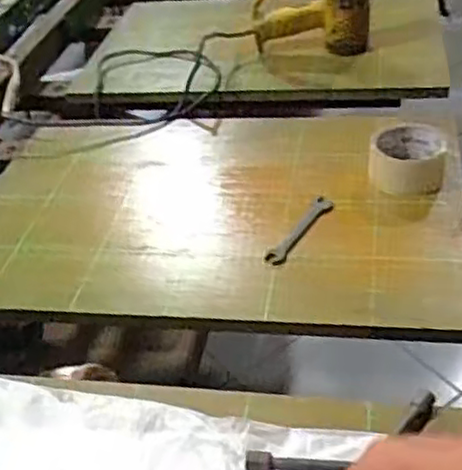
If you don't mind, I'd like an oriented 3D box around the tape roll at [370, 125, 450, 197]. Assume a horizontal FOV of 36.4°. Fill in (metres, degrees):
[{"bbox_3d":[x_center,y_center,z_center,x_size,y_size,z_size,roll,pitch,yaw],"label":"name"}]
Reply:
[{"bbox_3d":[0.207,-0.087,0.827,0.089,0.050,0.089,7,40,18],"label":"tape roll"}]

